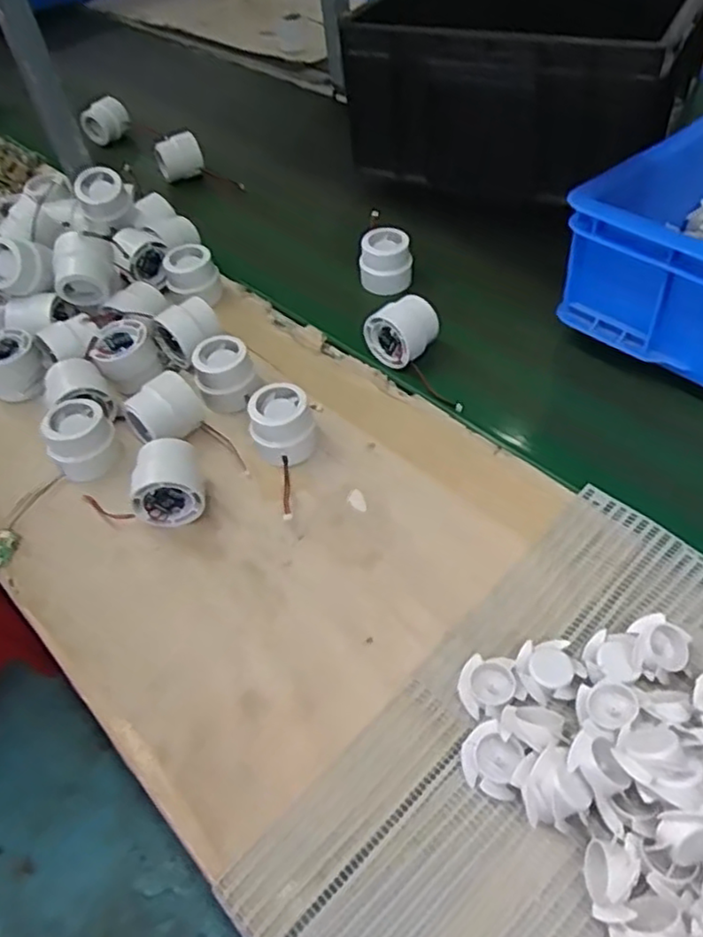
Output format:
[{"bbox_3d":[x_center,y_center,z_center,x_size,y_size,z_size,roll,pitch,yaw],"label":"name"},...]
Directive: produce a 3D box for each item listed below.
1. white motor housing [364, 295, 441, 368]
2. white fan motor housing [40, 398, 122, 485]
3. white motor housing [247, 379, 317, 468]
[{"bbox_3d":[0.047,-0.128,0.632,0.052,0.048,0.052,31,59,29],"label":"white motor housing"},{"bbox_3d":[-0.224,-0.023,0.573,0.055,0.051,0.053,-4,48,5],"label":"white fan motor housing"},{"bbox_3d":[-0.056,-0.036,0.564,0.054,0.046,0.053,-4,48,5],"label":"white motor housing"}]

